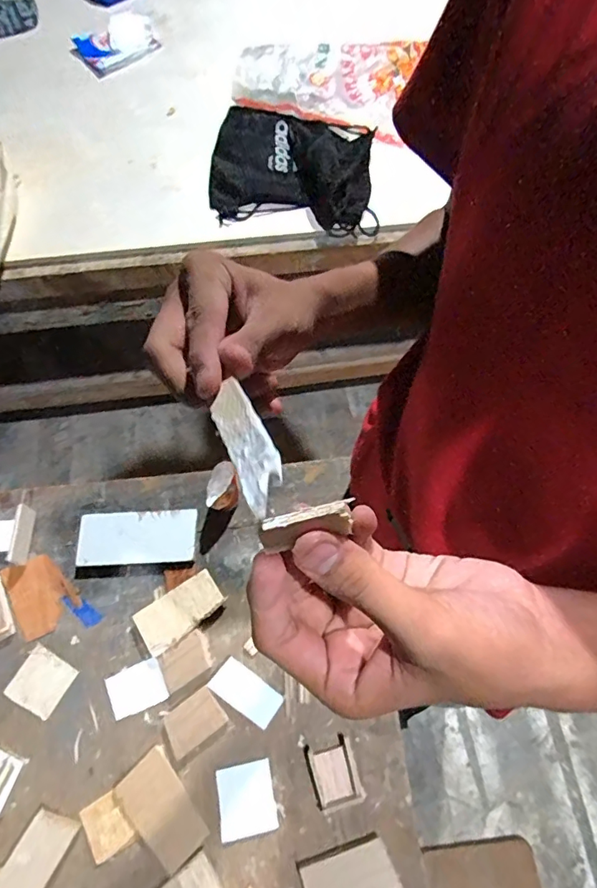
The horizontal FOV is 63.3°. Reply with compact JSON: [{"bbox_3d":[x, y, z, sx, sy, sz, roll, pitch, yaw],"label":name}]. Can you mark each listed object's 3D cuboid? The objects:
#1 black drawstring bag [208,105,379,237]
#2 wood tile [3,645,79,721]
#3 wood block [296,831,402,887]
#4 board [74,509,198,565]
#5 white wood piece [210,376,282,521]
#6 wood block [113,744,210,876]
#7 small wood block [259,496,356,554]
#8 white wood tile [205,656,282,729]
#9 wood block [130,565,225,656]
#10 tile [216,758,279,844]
[{"bbox_3d":[-0.015,-0.576,1.020,0.340,0.057,0.313,-1,65,0],"label":"black drawstring bag"},{"bbox_3d":[-0.340,0.314,0.640,0.069,0.008,0.068,29,69,13],"label":"wood tile"},{"bbox_3d":[0.056,0.493,0.552,0.103,0.020,0.056,-17,66,-7],"label":"wood block"},{"bbox_3d":[-0.231,0.135,0.700,0.163,0.023,0.070,-3,65,-1],"label":"board"},{"bbox_3d":[-0.022,-0.002,0.203,0.019,0.004,0.075,-40,43,8],"label":"white wood piece"},{"bbox_3d":[-0.164,0.437,0.583,0.071,0.005,0.114,-42,71,-17],"label":"wood block"},{"bbox_3d":[0.003,0.031,0.188,0.038,0.014,0.010,-20,66,1],"label":"small wood block"},{"bbox_3d":[-0.068,0.319,0.627,0.089,0.017,0.045,32,69,14],"label":"white wood tile"},{"bbox_3d":[-0.161,0.227,0.661,0.116,0.027,0.061,-34,69,-14],"label":"wood block"},{"bbox_3d":[-0.063,0.430,0.587,0.065,0.004,0.073,-11,66,-4],"label":"tile"}]

